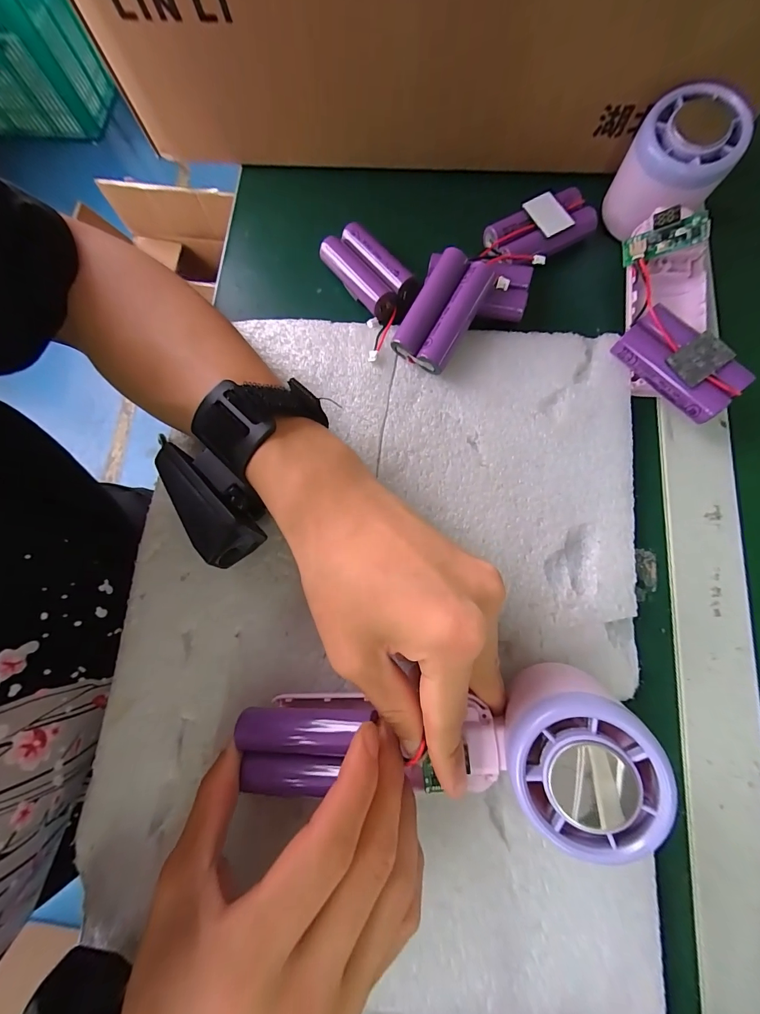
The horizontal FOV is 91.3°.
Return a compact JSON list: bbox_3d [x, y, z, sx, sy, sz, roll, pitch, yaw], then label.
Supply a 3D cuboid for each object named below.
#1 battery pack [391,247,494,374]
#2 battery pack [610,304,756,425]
[{"bbox_3d":[0.037,-0.119,0.228,0.035,0.025,0.066,28,81,11],"label":"battery pack"},{"bbox_3d":[0.170,-0.081,0.214,0.034,0.026,0.066,-38,77,-4],"label":"battery pack"}]

